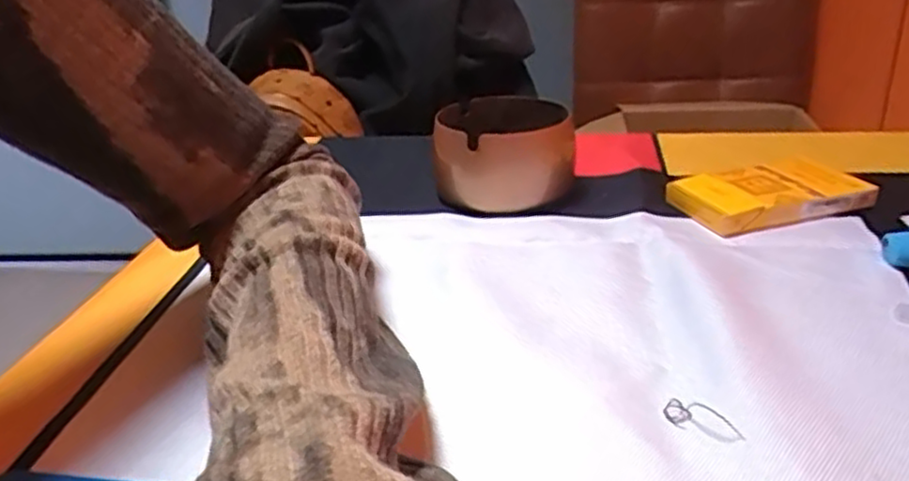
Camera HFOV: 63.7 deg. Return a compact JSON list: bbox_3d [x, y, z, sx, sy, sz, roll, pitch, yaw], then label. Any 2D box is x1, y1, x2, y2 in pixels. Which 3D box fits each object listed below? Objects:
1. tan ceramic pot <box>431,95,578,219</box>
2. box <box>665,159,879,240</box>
[{"bbox_3d":[0.031,-0.055,0.460,0.084,0.052,0.088,2,25,10],"label":"tan ceramic pot"},{"bbox_3d":[0.182,-0.027,0.423,0.103,0.017,0.060,-7,25,-10],"label":"box"}]

